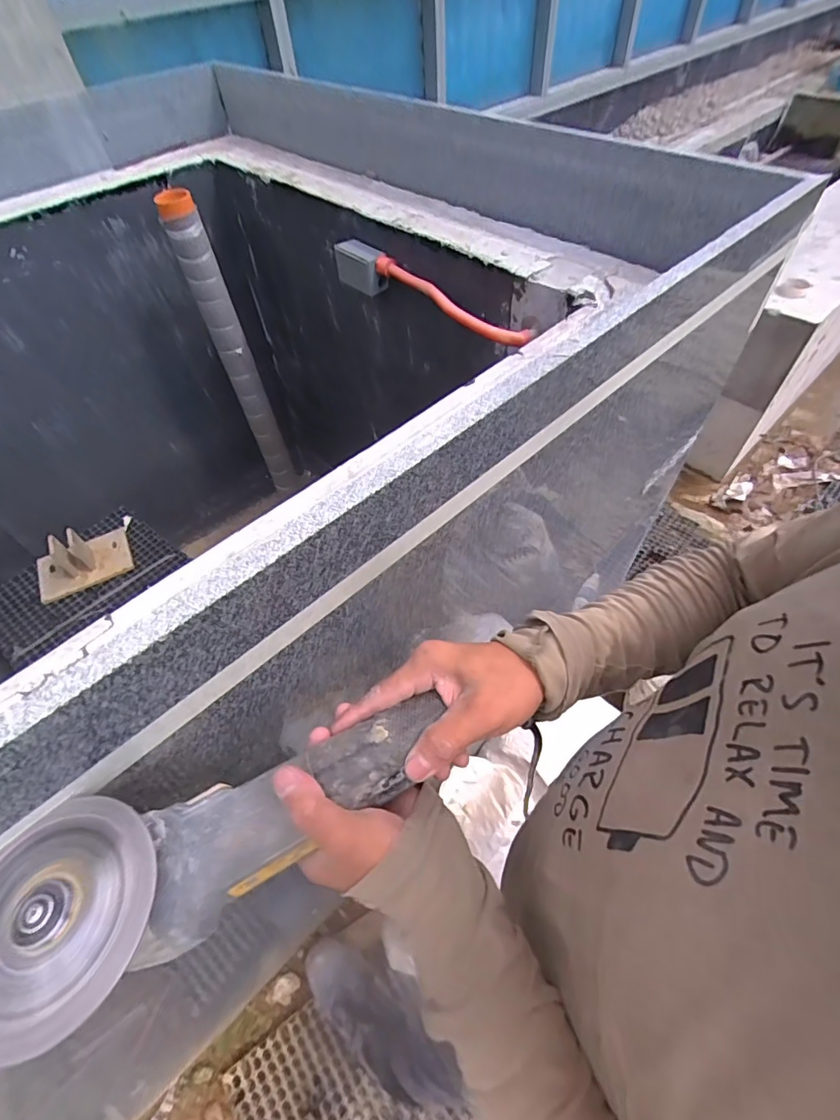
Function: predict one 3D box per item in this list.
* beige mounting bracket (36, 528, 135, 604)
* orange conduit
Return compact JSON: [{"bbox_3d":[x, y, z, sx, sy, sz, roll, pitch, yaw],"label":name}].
[{"bbox_3d":[-1.026,-0.015,1.435,0.259,0.114,0.173,-27,56,-15],"label":"beige mounting bracket"},{"bbox_3d":[0.047,-0.477,0.885,0.380,0.052,0.041,37,64,27],"label":"orange conduit"}]

